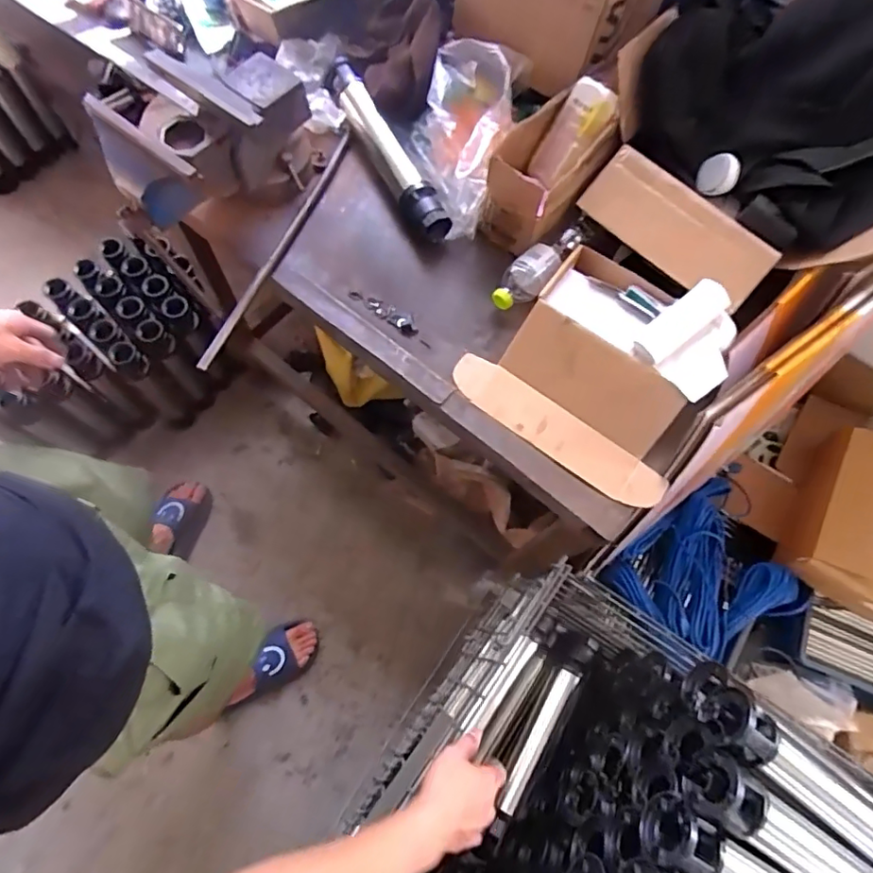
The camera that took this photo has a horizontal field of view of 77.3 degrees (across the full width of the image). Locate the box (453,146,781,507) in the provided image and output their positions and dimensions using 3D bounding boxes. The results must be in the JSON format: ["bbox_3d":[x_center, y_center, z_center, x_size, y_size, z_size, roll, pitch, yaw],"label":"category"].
[{"bbox_3d":[0.289,-0.168,0.820,0.341,0.105,0.455,36,71,8],"label":"box"}]

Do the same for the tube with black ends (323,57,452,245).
[{"bbox_3d":[-0.089,-0.482,0.920,0.058,0.064,0.370,-29,75,-14],"label":"tube with black ends"}]

